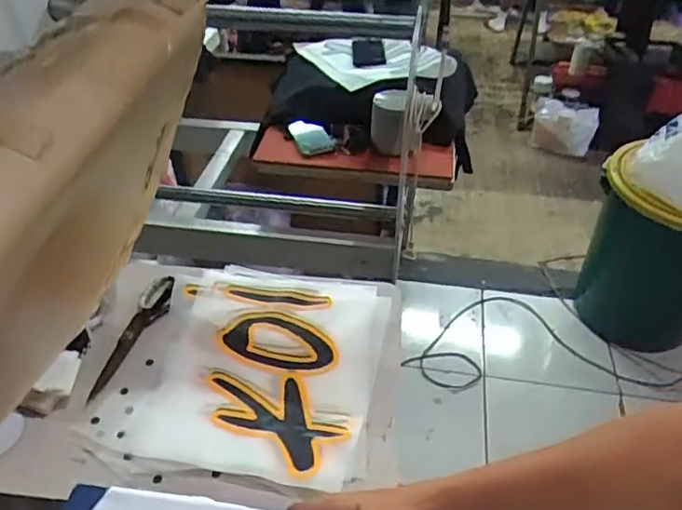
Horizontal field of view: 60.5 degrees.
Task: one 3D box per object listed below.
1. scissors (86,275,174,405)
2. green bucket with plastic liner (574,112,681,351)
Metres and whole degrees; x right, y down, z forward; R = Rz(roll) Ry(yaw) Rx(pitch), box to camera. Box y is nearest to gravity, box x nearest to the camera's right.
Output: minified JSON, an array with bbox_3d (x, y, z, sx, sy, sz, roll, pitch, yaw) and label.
[{"bbox_3d":[-0.292,0.110,0.840,0.046,0.019,0.225,8,40,8],"label":"scissors"},{"bbox_3d":[0.985,-0.097,1.707,0.435,0.819,0.405,28,46,28],"label":"green bucket with plastic liner"}]

